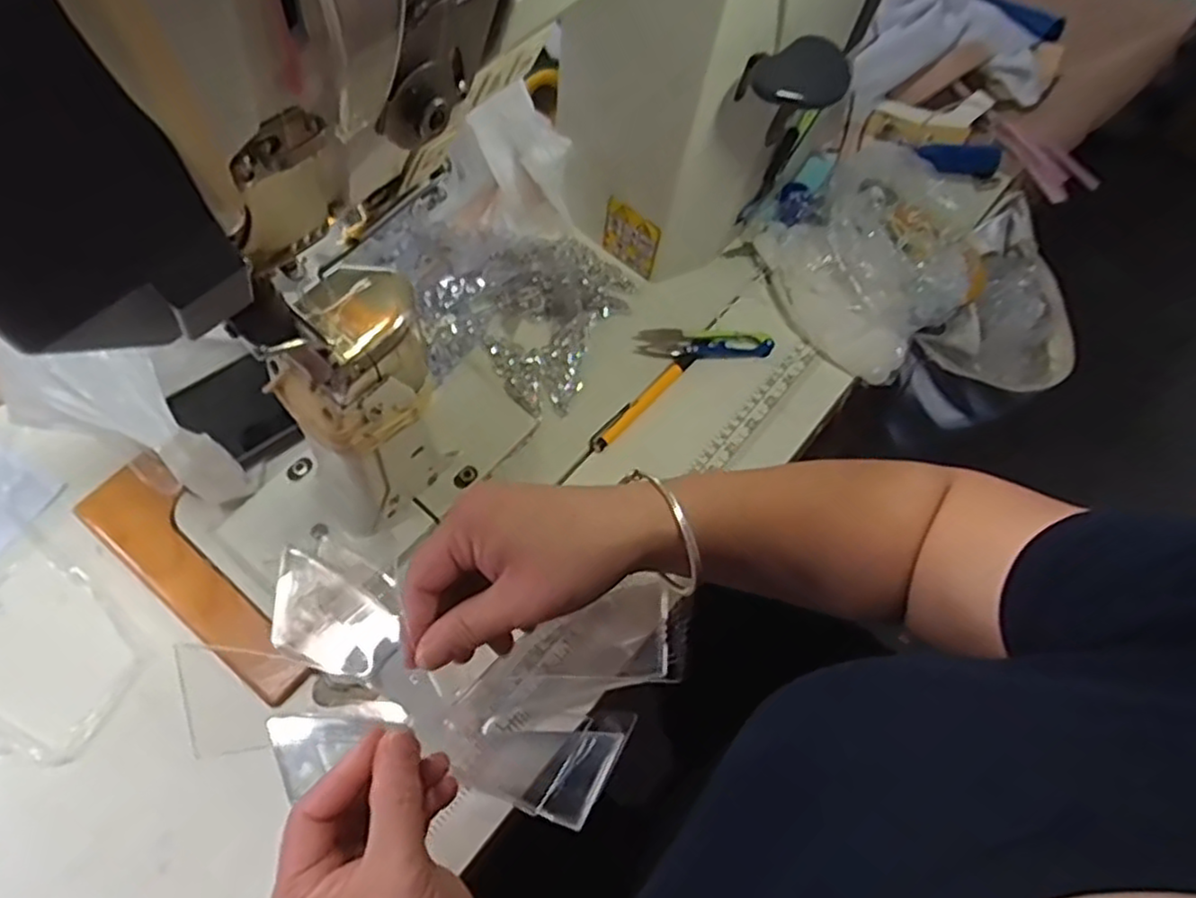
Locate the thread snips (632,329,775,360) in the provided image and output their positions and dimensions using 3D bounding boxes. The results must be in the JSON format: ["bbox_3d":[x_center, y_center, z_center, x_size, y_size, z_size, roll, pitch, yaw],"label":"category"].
[{"bbox_3d":[0.083,-0.079,0.552,0.105,0.010,0.027,1,60,0],"label":"thread snips"}]

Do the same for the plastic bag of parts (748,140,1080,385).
[{"bbox_3d":[0.278,-0.143,0.583,0.259,0.112,0.171,-3,59,-27],"label":"plastic bag of parts"}]

